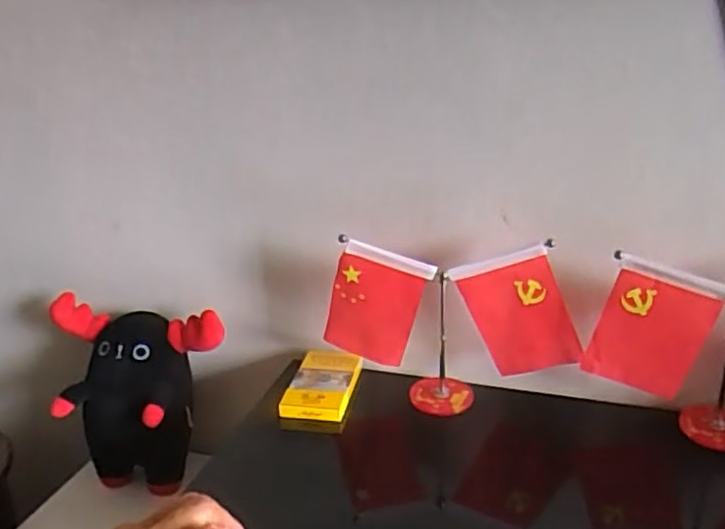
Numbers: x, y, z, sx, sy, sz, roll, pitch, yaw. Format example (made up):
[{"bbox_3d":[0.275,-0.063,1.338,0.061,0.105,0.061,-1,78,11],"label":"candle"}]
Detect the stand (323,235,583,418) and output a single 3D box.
[{"bbox_3d":[0.079,0.052,0.600,0.219,0.142,0.073,7,22,22],"label":"stand"}]

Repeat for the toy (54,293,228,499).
[{"bbox_3d":[-0.242,0.145,0.701,0.197,0.183,0.085,5,21,18],"label":"toy"}]

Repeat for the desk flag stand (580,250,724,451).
[{"bbox_3d":[0.292,0.073,0.532,0.209,0.138,0.043,1,20,8],"label":"desk flag stand"}]

